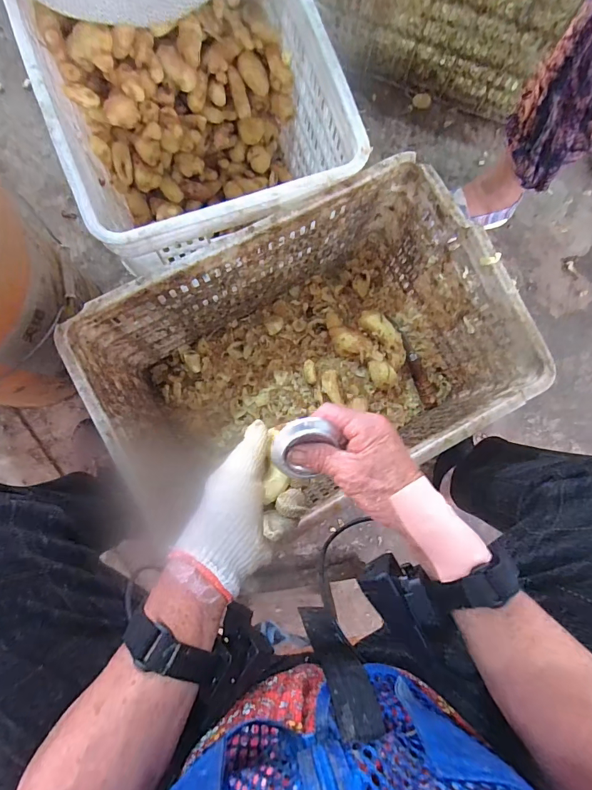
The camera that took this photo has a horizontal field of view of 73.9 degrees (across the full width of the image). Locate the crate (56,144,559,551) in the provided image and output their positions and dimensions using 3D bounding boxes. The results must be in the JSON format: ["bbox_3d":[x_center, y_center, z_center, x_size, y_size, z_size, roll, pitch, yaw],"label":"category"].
[{"bbox_3d":[0.016,-0.038,0.590,0.508,0.256,0.335,-28,85,-6],"label":"crate"}]

